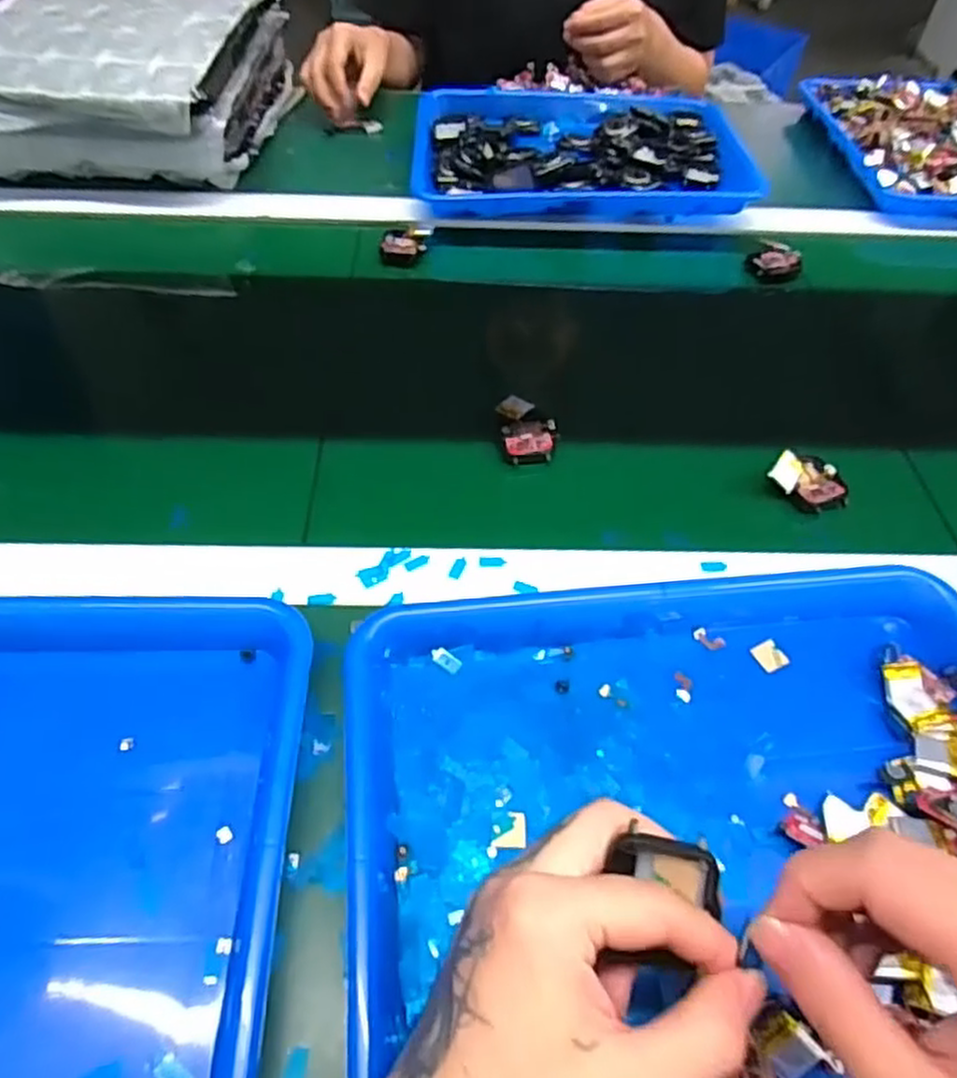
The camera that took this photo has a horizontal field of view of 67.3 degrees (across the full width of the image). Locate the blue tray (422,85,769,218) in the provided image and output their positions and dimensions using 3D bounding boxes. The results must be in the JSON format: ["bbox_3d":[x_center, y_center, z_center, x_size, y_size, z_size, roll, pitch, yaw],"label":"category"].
[{"bbox_3d":[0.103,-0.402,0.732,0.327,0.036,0.245,3,52,0],"label":"blue tray"}]

